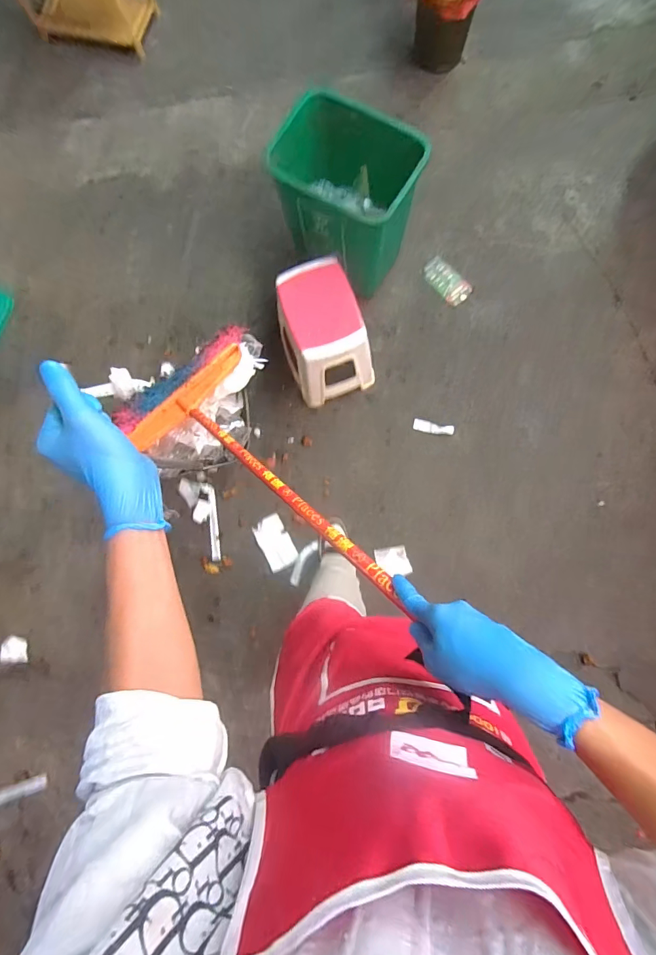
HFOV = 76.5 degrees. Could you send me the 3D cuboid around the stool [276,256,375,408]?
[{"bbox_3d":[-0.020,-0.461,1.347,0.256,0.342,0.325,-22,81,-1],"label":"stool"}]

